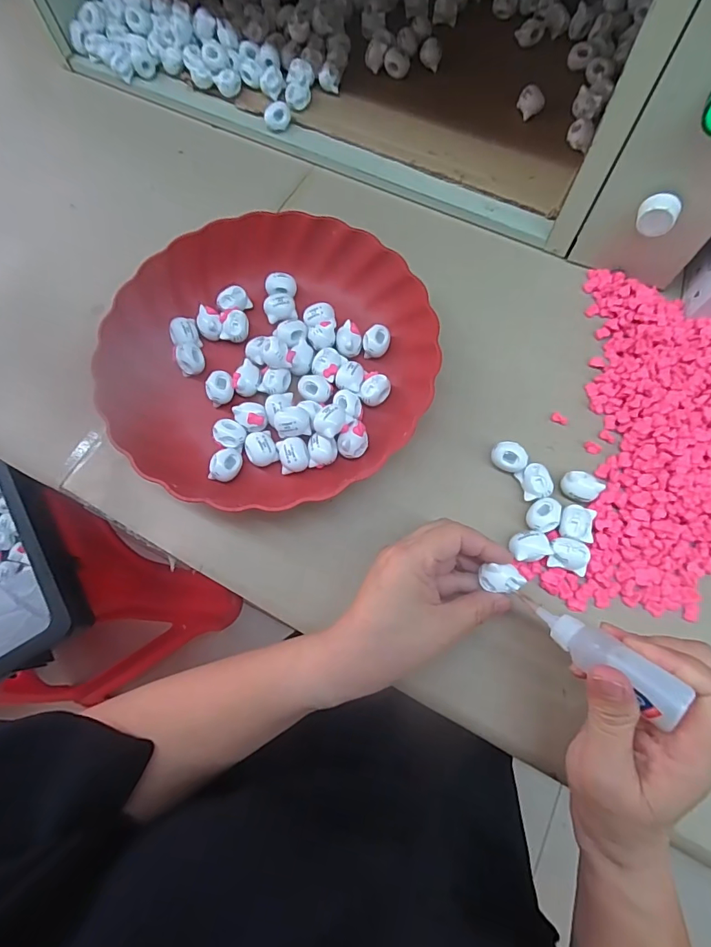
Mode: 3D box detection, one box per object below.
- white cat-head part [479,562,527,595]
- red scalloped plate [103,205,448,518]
[{"bbox_3d":[0.091,0.066,0.281,0.026,0.010,0.014,5,71,4],"label":"white cat-head part"},{"bbox_3d":[-0.066,-0.091,0.348,0.234,0.041,0.235,-1,71,2],"label":"red scalloped plate"}]

